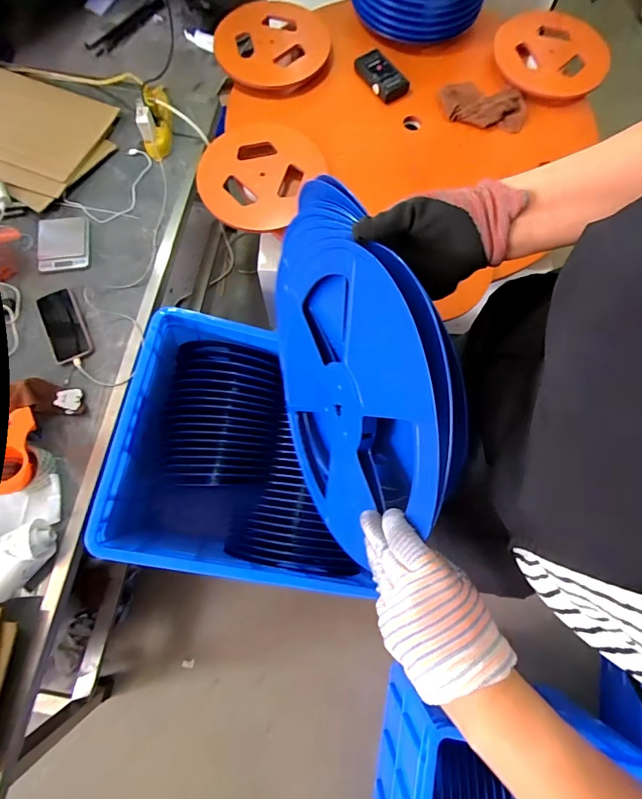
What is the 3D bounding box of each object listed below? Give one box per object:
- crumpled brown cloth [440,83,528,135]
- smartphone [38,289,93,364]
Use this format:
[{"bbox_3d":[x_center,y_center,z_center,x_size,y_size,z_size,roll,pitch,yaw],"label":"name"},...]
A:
[{"bbox_3d":[0.383,-0.695,0.962,0.193,0.021,0.123,12,75,2],"label":"crumpled brown cloth"},{"bbox_3d":[-0.537,-0.155,0.857,0.075,0.014,0.158,-23,77,-8],"label":"smartphone"}]

